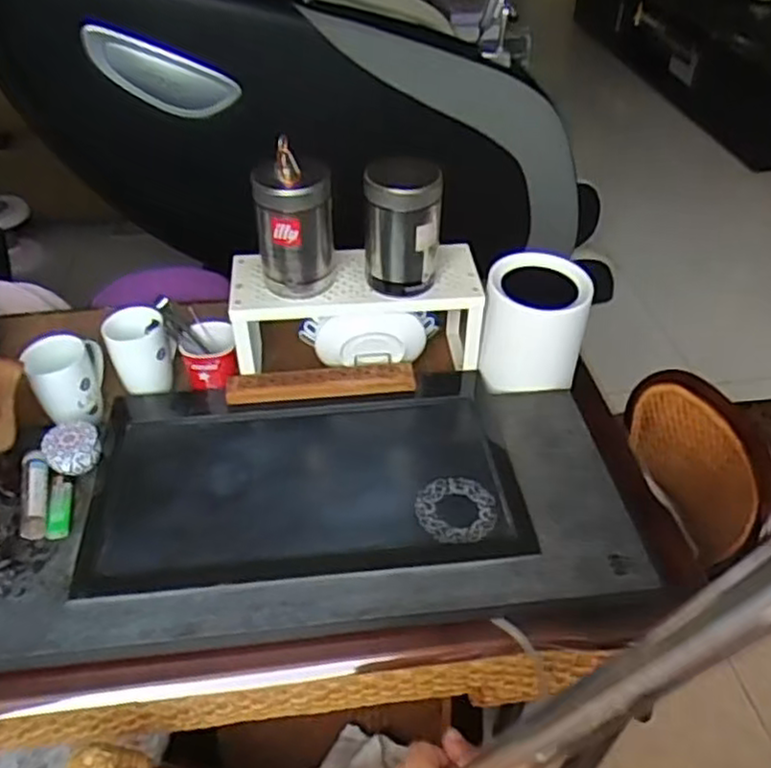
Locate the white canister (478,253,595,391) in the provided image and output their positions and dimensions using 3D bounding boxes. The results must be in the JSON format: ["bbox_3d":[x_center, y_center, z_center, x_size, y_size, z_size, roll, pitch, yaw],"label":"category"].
[{"bbox_3d":[0.198,-0.083,0.953,0.133,0.131,0.122,7,41,7],"label":"white canister"}]

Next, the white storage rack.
[{"bbox_3d":[-0.037,-0.090,0.953,0.320,0.135,0.126,-5,41,-5],"label":"white storage rack"}]

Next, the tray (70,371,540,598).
[{"bbox_3d":[-0.101,0.108,0.853,0.479,0.032,0.300,-4,41,-5],"label":"tray"}]

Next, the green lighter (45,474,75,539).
[{"bbox_3d":[-0.360,0.135,0.793,0.023,0.020,0.080,-10,42,-11],"label":"green lighter"}]

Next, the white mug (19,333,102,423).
[{"bbox_3d":[-0.393,-0.010,0.901,0.085,0.101,0.084,-4,41,-5],"label":"white mug"}]

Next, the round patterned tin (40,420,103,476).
[{"bbox_3d":[-0.362,0.079,0.835,0.067,0.050,0.055,-15,43,-17],"label":"round patterned tin"}]

